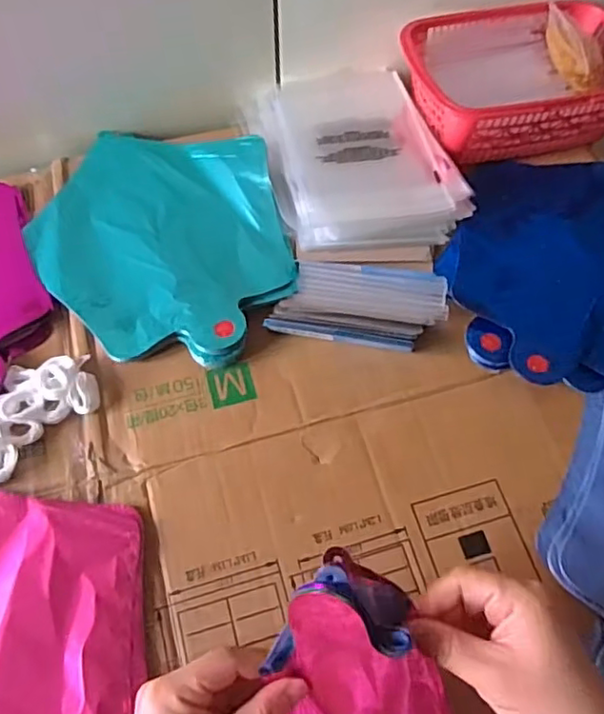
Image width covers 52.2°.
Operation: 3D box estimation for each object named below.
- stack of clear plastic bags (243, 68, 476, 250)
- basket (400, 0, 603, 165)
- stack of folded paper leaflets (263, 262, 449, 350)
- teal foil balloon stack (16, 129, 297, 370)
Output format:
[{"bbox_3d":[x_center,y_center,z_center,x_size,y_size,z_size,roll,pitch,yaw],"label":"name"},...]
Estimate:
[{"bbox_3d":[0.043,-0.199,0.573,0.156,0.028,0.233,-13,62,-8],"label":"stack of clear plastic bags"},{"bbox_3d":[0.201,-0.260,0.577,0.207,0.076,0.135,-12,62,-8],"label":"basket"},{"bbox_3d":[0.045,-0.041,0.475,0.126,0.018,0.076,9,61,4],"label":"stack of folded paper leaflets"},{"bbox_3d":[-0.120,-0.105,0.524,0.205,0.022,0.252,-10,62,-7],"label":"teal foil balloon stack"}]

